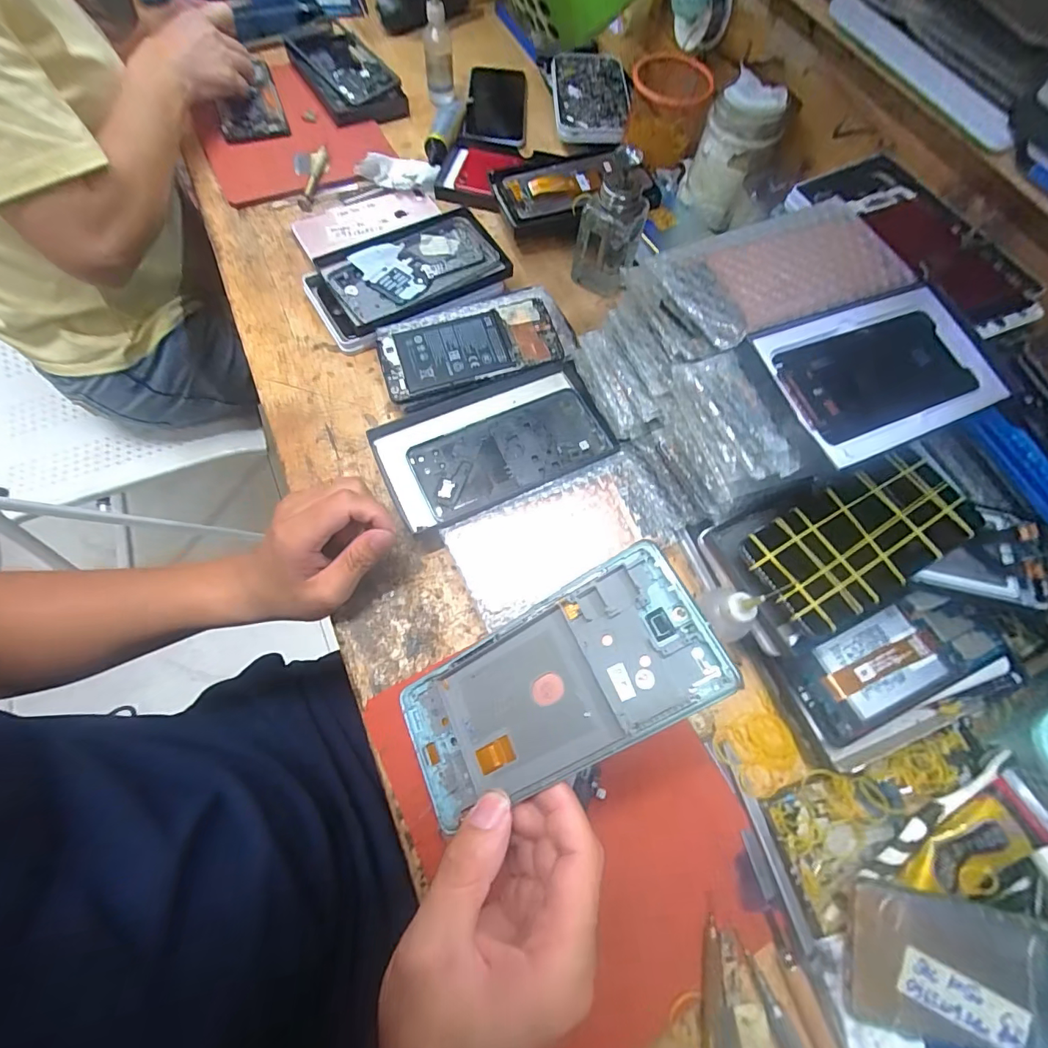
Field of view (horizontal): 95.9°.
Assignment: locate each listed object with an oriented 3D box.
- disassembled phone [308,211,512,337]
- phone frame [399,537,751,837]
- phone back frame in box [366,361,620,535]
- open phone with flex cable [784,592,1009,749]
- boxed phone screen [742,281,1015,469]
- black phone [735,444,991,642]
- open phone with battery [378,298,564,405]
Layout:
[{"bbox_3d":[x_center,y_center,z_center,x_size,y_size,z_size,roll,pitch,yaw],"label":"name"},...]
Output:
[{"bbox_3d":[-0.110,-0.262,0.482,0.176,0.019,0.102,-27,74,-11],"label":"disassembled phone"},{"bbox_3d":[0.012,0.079,0.225,0.156,0.006,0.071,-34,65,15],"label":"phone frame"},{"bbox_3d":[-0.024,-0.070,0.412,0.192,0.019,0.111,-23,74,-10],"label":"phone back frame in box"},{"bbox_3d":[0.272,0.099,0.347,0.153,0.009,0.064,-23,67,-9],"label":"open phone with flex cable"},{"bbox_3d":[0.228,-0.100,0.293,0.158,0.012,0.094,-22,71,-12],"label":"boxed phone screen"},{"bbox_3d":[0.229,0.008,0.320,0.155,0.011,0.074,-27,72,-14],"label":"black phone"},{"bbox_3d":[-0.050,-0.163,0.441,0.163,0.012,0.071,-16,73,-7],"label":"open phone with battery"}]

